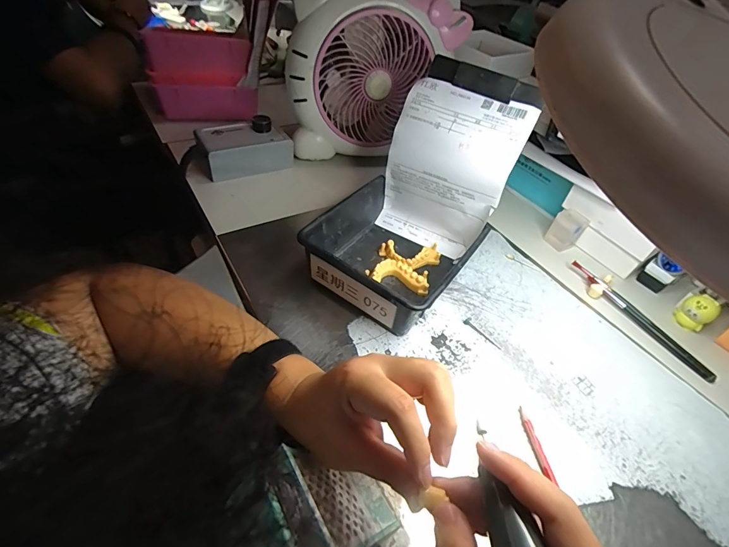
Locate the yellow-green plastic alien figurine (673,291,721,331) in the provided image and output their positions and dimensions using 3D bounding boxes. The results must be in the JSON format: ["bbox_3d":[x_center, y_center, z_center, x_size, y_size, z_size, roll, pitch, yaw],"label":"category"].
[{"bbox_3d":[0.400,0.047,0.454,0.024,0.043,0.031,-22,53,-27],"label":"yellow-green plastic alien figurine"}]

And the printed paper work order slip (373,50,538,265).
[{"bbox_3d":[0.103,-0.127,0.473,0.147,0.188,0.085,28,48,17],"label":"printed paper work order slip"}]

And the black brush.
[{"bbox_3d":[0.334,0.052,0.462,0.012,0.015,0.189,-20,53,-26],"label":"black brush"}]

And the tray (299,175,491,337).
[{"bbox_3d":[0.034,-0.025,0.448,0.161,0.066,0.167,33,50,21],"label":"tray"}]

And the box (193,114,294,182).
[{"bbox_3d":[-0.185,-0.194,0.582,0.133,0.066,0.073,-21,53,-27],"label":"box"}]

